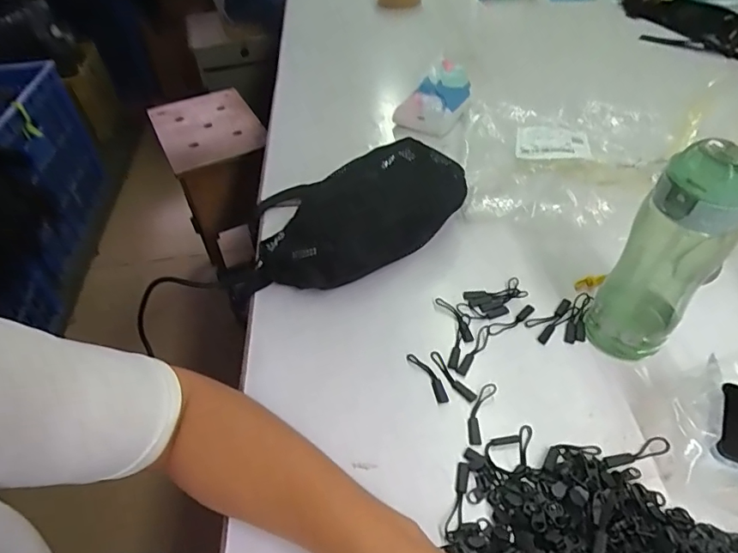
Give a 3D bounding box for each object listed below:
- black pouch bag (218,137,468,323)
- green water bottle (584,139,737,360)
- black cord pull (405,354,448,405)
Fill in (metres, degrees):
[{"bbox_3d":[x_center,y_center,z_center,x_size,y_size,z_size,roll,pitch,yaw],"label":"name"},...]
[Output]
[{"bbox_3d":[-0.007,-0.072,0.571,0.295,0.084,0.135,-26,51,-19],"label":"black pouch bag"},{"bbox_3d":[0.250,-0.017,0.410,0.061,0.199,0.072,-37,55,-27],"label":"green water bottle"},{"bbox_3d":[0.057,0.095,0.463,0.013,0.004,0.060,-23,50,-17],"label":"black cord pull"}]

